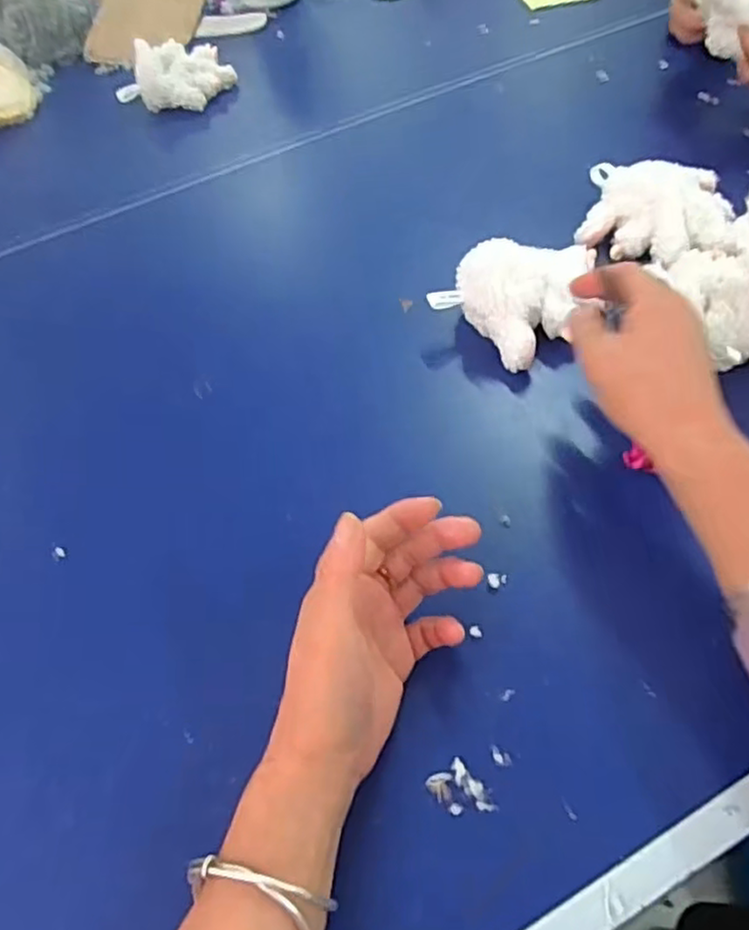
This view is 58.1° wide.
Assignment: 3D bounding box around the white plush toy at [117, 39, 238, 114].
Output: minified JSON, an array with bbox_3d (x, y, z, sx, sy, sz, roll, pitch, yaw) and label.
[{"bbox_3d":[-0.253,-0.509,0.880,0.120,0.059,0.125,9,53,13],"label":"white plush toy"}]

